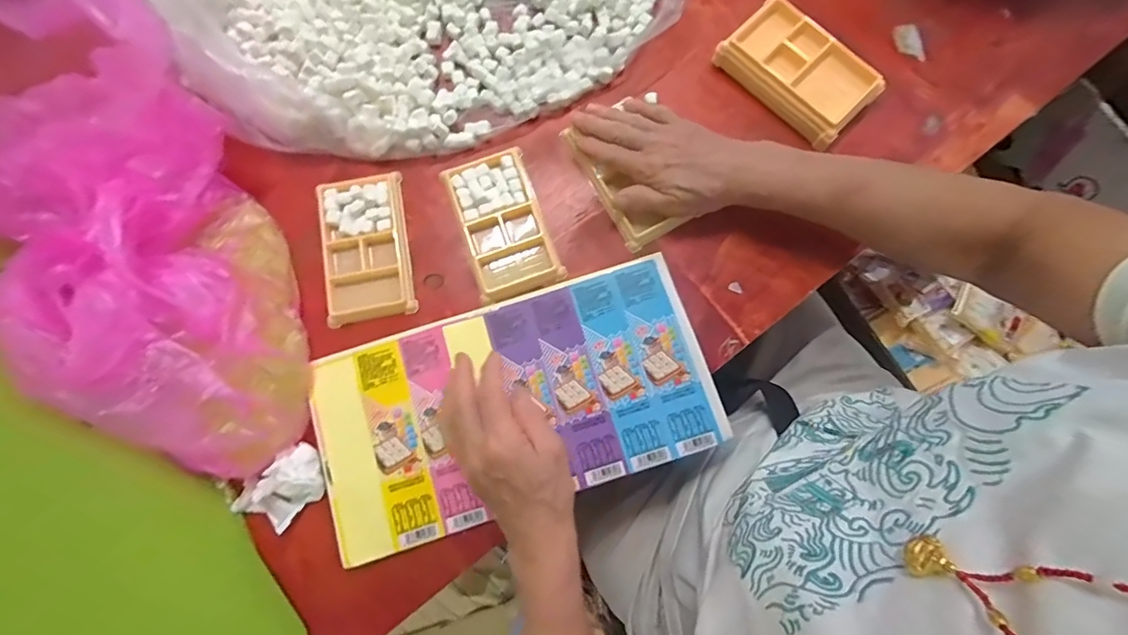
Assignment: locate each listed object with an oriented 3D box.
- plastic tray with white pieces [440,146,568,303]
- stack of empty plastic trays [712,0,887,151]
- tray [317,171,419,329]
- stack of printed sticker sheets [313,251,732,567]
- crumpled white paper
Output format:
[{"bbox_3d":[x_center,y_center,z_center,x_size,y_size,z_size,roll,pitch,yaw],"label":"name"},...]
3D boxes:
[{"bbox_3d":[-0.056,-0.088,0.441,0.078,0.008,0.135,-20,80,-2],"label":"plastic tray with white pieces"},{"bbox_3d":[0.221,-0.234,0.451,0.138,0.031,0.074,43,83,8],"label":"stack of empty plastic trays"},{"bbox_3d":[-0.183,-0.066,0.442,0.076,0.013,0.137,-10,80,-1],"label":"tray"},{"bbox_3d":[-0.043,0.070,0.412,0.327,0.018,0.175,-18,81,-4],"label":"stack of printed sticker sheets"},{"bbox_3d":[-0.234,0.144,0.392,0.074,0.023,0.046,-44,82,-6],"label":"crumpled white paper"}]

